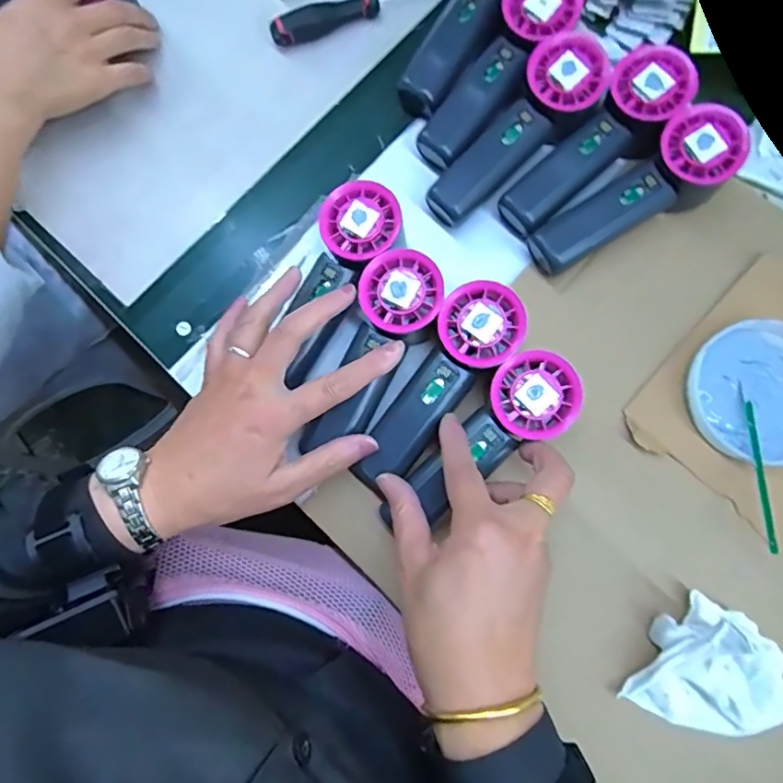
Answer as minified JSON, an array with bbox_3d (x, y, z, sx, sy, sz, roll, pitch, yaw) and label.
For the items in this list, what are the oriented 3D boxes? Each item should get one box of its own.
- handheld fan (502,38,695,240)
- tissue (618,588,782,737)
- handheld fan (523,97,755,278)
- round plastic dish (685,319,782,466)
[{"bbox_3d":[0.150,-0.179,0.401,0.160,0.035,0.052,-43,82,8],"label":"handheld fan"},{"bbox_3d":[0.212,0.182,0.339,0.093,0.043,0.080,26,81,5],"label":"tissue"},{"bbox_3d":[0.176,-0.137,0.390,0.152,0.056,0.052,-35,81,-5],"label":"handheld fan"},{"bbox_3d":[0.262,0.001,0.381,0.099,0.019,0.097,0,80,1],"label":"round plastic dish"}]

